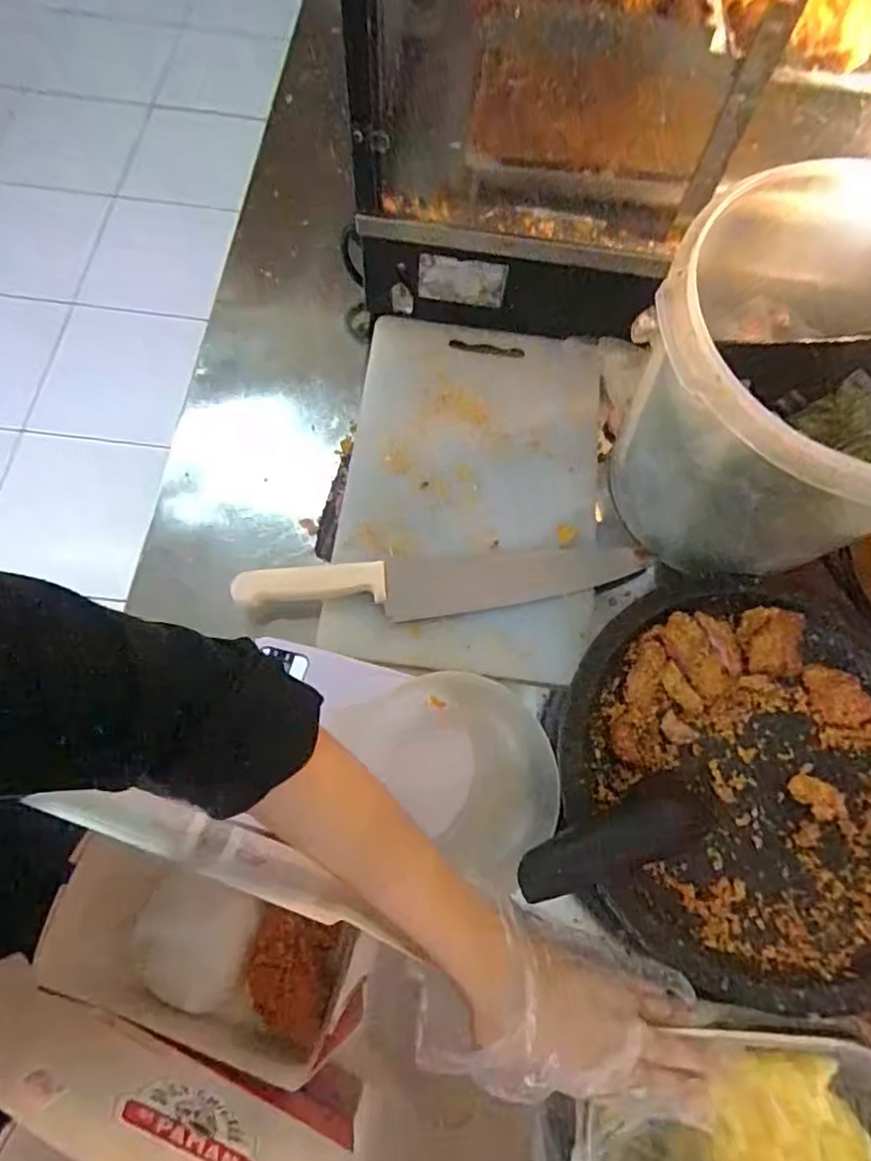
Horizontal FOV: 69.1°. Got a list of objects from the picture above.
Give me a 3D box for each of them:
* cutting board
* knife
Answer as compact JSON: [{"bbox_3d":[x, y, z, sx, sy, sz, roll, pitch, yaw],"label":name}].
[{"bbox_3d":[0.035,-0.091,0.578,0.225,0.015,0.348,7,69,0],"label":"cutting board"},{"bbox_3d":[0.010,-0.001,0.536,0.340,0.025,0.055,-7,70,-6],"label":"knife"}]

